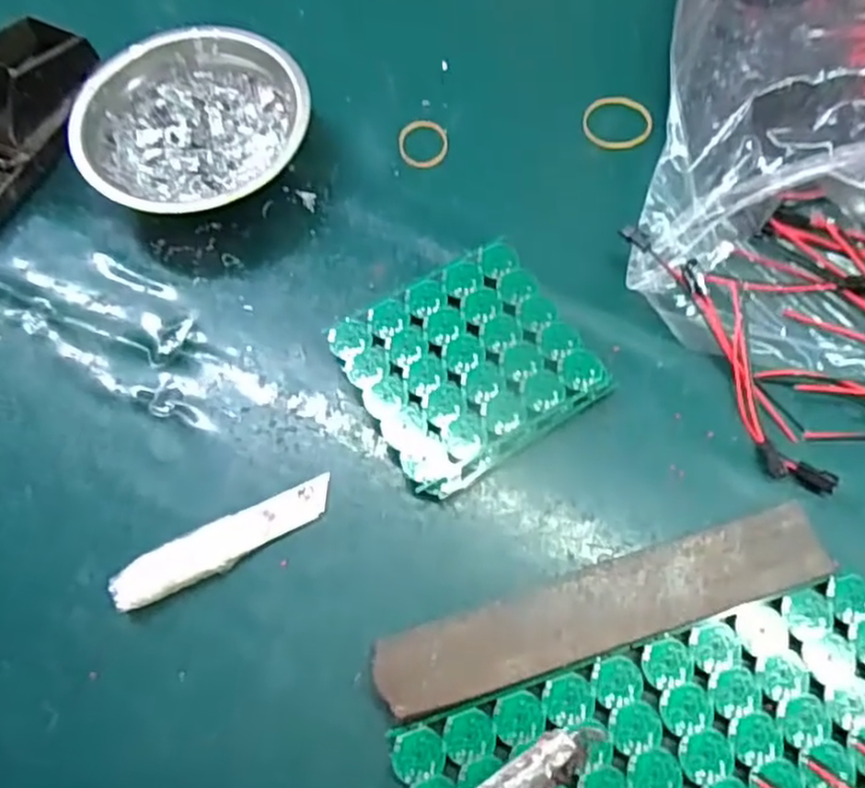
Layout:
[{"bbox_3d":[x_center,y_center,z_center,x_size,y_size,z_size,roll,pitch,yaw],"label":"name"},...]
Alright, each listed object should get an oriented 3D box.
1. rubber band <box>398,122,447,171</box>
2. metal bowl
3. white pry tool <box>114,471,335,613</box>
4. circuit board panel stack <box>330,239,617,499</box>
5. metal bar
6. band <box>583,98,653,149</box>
[{"bbox_3d":[-0.005,-0.149,0.425,0.029,0.004,0.037,-3,67,2],"label":"rubber band"},{"bbox_3d":[-0.133,-0.151,0.410,0.127,0.041,0.118,-24,68,-7],"label":"metal bowl"},{"bbox_3d":[-0.096,0.069,0.334,0.104,0.011,0.023,-25,68,-8],"label":"white pry tool"},{"bbox_3d":[0.018,-0.015,0.361,0.107,0.017,0.100,-30,69,-10],"label":"circuit board panel stack"},{"bbox_3d":[0.074,0.093,0.310,0.197,0.008,0.036,-17,69,-6],"label":"metal bar"},{"bbox_3d":[0.110,-0.161,0.426,0.040,0.004,0.039,-9,67,-1],"label":"band"}]

